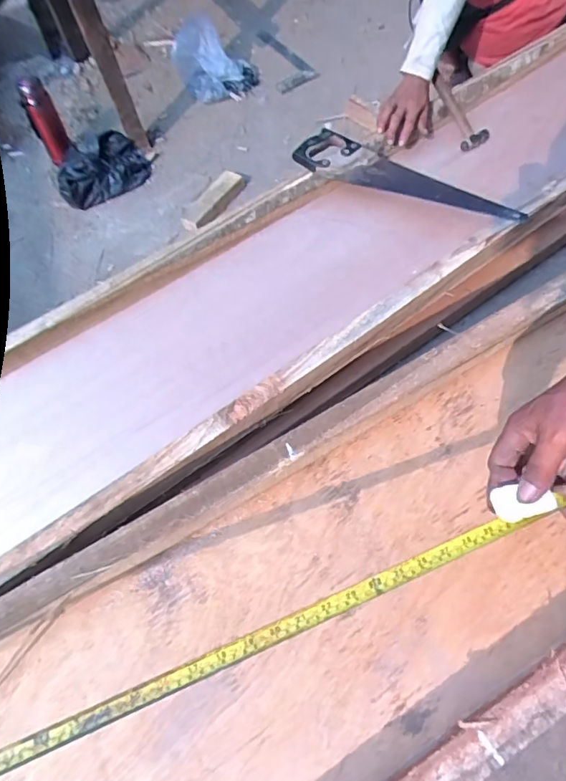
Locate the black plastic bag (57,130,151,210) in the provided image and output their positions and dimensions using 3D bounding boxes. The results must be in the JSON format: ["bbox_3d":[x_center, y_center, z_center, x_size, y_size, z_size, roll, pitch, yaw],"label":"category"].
[{"bbox_3d":[-0.539,-0.656,1.420,0.268,0.074,0.223,-36,66,-13],"label":"black plastic bag"}]

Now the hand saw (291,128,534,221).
[{"bbox_3d":[0.264,-0.462,1.034,0.488,0.024,0.099,19,80,11],"label":"hand saw"}]

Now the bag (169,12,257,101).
[{"bbox_3d":[-0.225,-1.079,1.575,0.263,0.184,0.137,-3,62,0],"label":"bag"}]

